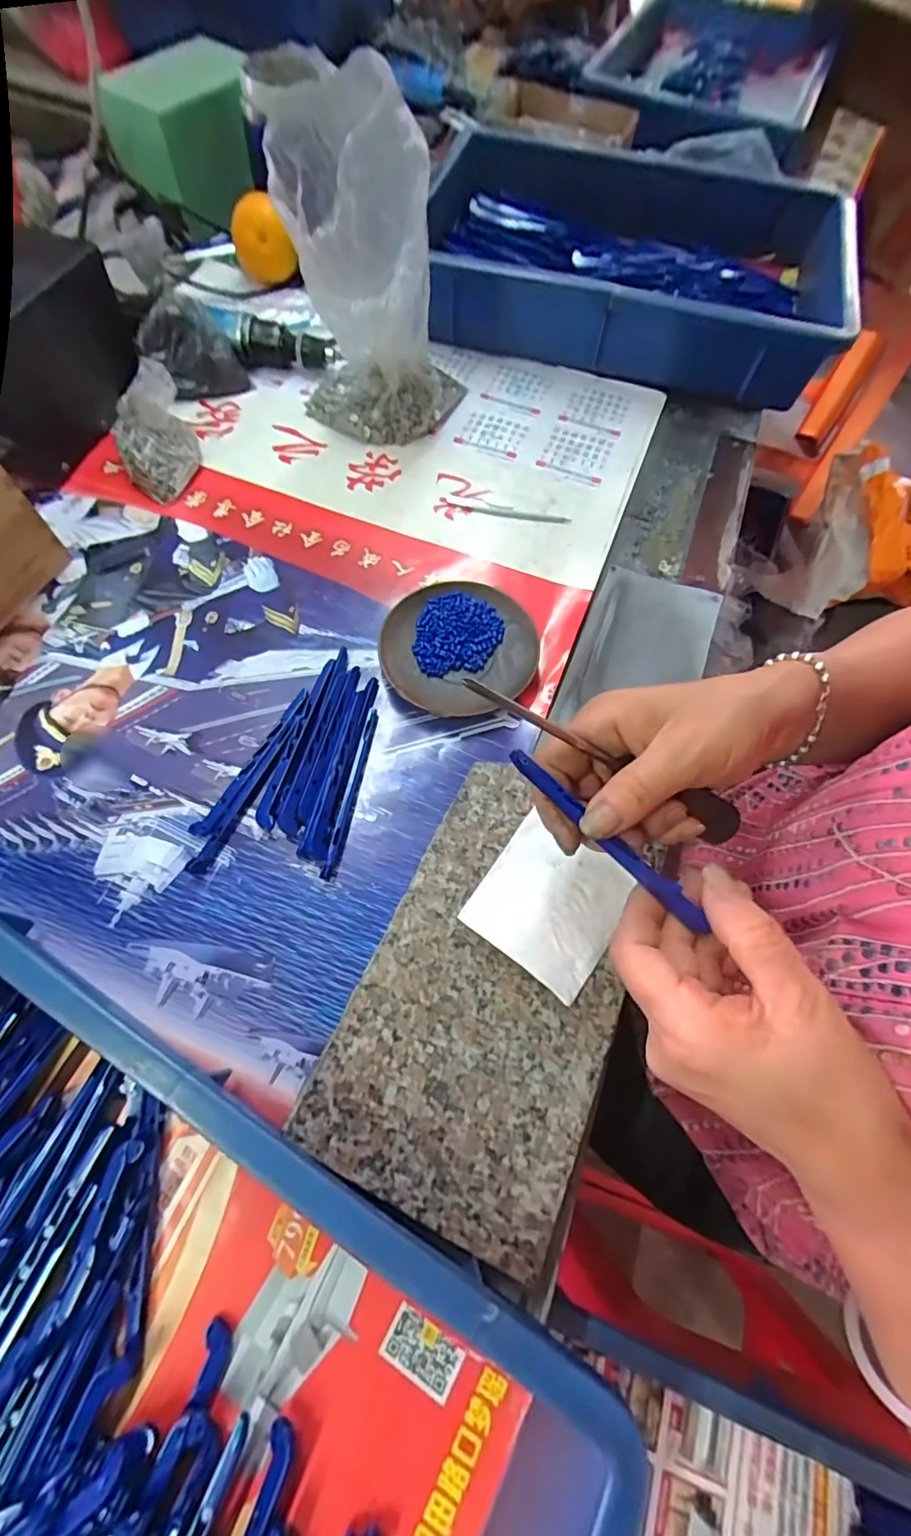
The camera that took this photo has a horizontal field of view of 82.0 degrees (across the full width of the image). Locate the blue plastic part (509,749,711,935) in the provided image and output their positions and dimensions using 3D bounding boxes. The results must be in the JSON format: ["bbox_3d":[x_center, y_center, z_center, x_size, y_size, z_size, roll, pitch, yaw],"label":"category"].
[{"bbox_3d":[0.069,0.031,0.240,0.113,0.005,0.009,42,72,4],"label":"blue plastic part"}]

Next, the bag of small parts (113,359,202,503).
[{"bbox_3d":[-0.252,-0.278,0.437,0.064,0.059,0.080,-24,70,-11],"label":"bag of small parts"}]

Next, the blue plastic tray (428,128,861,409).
[{"bbox_3d":[0.189,-0.539,0.550,0.421,0.076,0.318,16,67,5],"label":"blue plastic tray"}]

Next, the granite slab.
[{"bbox_3d":[0.022,0.119,0.297,0.132,0.025,0.220,24,68,9],"label":"granite slab"}]

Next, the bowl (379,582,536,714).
[{"bbox_3d":[0.002,-0.086,0.388,0.111,0.017,0.111,1,67,-1],"label":"bowl"}]

